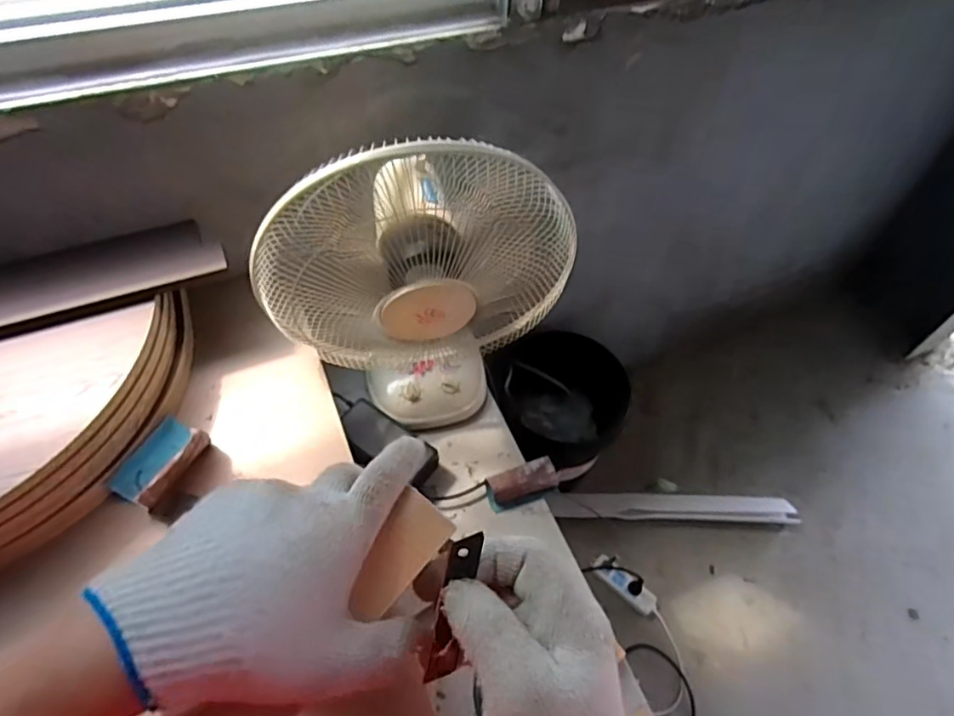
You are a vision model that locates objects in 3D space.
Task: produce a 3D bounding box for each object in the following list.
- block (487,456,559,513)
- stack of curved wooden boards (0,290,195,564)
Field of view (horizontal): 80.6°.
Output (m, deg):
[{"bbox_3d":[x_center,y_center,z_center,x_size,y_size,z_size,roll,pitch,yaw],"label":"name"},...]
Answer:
[{"bbox_3d":[0.077,0.211,0.941,0.124,0.038,0.056,-17,56,-15],"label":"block"},{"bbox_3d":[-0.560,0.094,0.700,0.391,0.110,0.280,-19,57,-16],"label":"stack of curved wooden boards"}]

